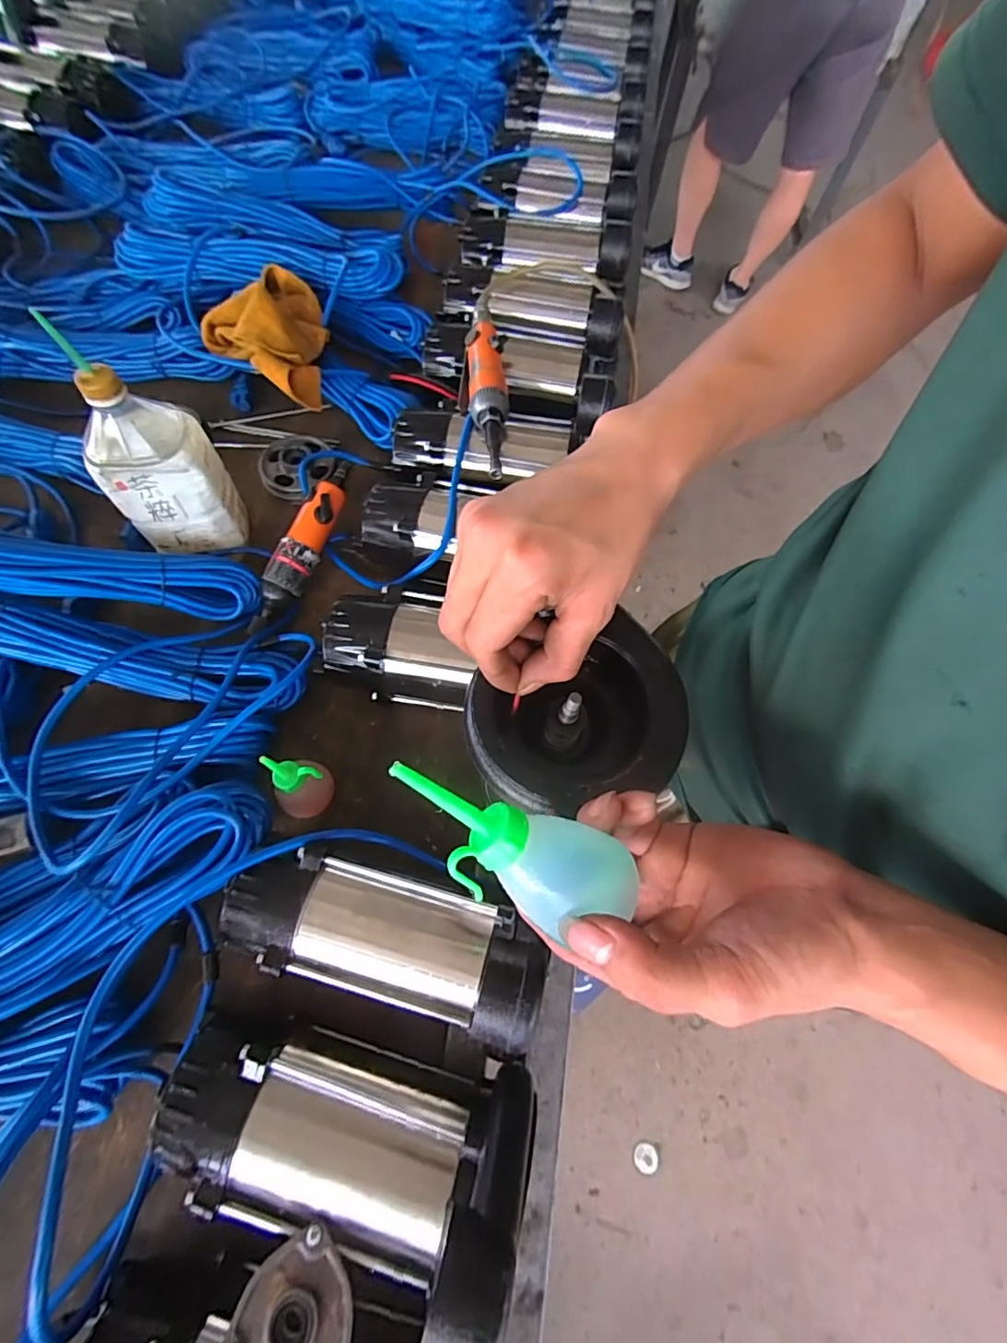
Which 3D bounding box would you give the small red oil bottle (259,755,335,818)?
[{"bbox_3d":[-0.176,0.096,0.453,0.042,0.084,0.050,27,67,9],"label":"small red oil bottle"}]

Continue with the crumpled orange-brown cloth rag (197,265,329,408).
[{"bbox_3d":[-0.283,-0.405,0.634,0.140,0.060,0.204,-18,68,-11],"label":"crumpled orange-brown cloth rag"}]

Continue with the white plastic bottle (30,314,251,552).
[{"bbox_3d":[-0.318,-0.199,0.481,0.086,0.187,0.075,3,66,-2],"label":"white plastic bottle"}]

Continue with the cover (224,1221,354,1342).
[{"bbox_3d":[-0.113,0.360,0.289,0.063,0.024,0.064,-37,73,-17],"label":"cover"}]

